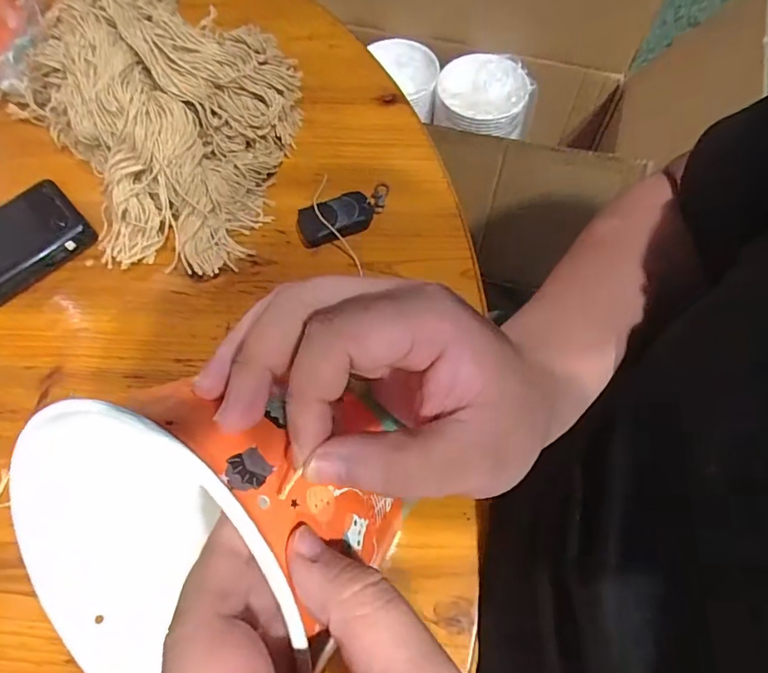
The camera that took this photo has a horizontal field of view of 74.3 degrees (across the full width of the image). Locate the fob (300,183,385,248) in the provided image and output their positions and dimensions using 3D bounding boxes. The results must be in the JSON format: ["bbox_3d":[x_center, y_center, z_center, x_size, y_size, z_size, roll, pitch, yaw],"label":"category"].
[{"bbox_3d":[-0.033,-0.106,0.434,0.083,0.016,0.040,-18,67,-7],"label":"fob"}]

